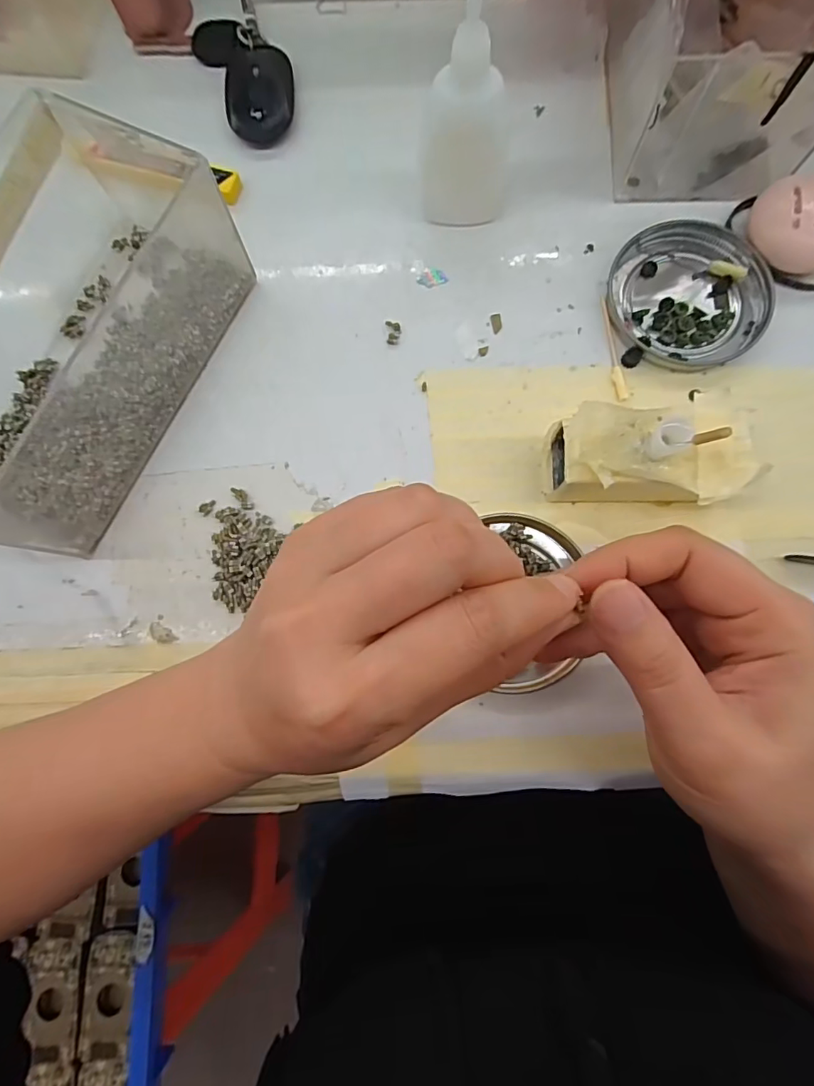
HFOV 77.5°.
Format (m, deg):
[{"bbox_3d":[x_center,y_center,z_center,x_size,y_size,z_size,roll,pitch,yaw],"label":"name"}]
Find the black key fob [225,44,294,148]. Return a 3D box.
[{"bbox_3d":[-0.084,-0.254,0.289,0.038,0.011,0.054,-7,80,2],"label":"black key fob"}]

